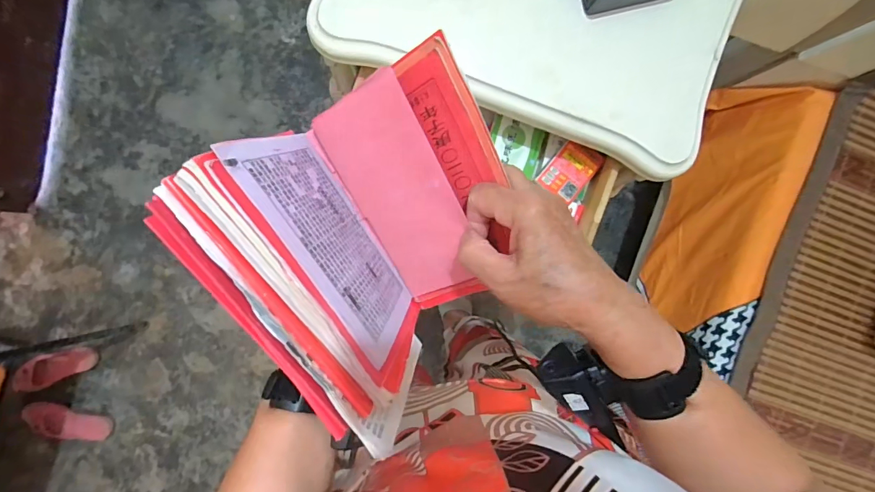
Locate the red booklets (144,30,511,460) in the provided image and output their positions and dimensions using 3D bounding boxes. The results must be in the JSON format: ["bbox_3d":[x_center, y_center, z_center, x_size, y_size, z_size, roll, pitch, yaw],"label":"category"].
[{"bbox_3d":[-0.037,-0.016,0.301,0.192,0.120,0.211,44,86,-5],"label":"red booklets"}]

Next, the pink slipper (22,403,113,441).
[{"bbox_3d":[-0.999,0.486,1.136,0.200,0.043,0.093,26,87,-6],"label":"pink slipper"}]

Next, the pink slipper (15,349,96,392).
[{"bbox_3d":[-1.021,0.322,1.126,0.202,0.047,0.085,-23,93,-6],"label":"pink slipper"}]

